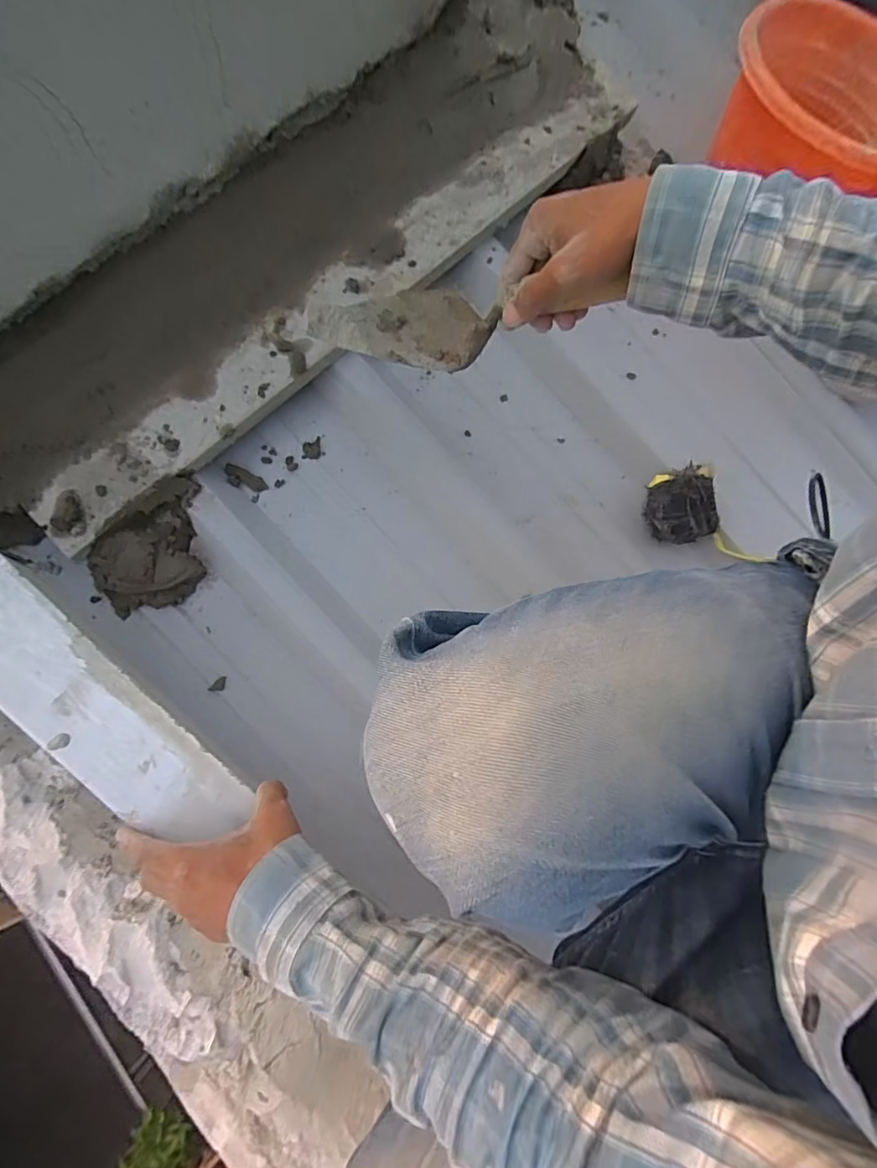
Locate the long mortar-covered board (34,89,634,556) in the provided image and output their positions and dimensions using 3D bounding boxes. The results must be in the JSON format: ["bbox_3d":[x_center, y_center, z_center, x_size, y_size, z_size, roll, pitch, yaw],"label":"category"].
[{"bbox_3d":[-0.080,-0.311,0.551,0.762,0.029,0.066,-44,79,-10],"label":"long mortar-covered board"}]

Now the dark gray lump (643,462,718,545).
[{"bbox_3d":[0.273,-0.084,0.588,0.060,0.060,0.072,-20,76,-5],"label":"dark gray lump"}]

